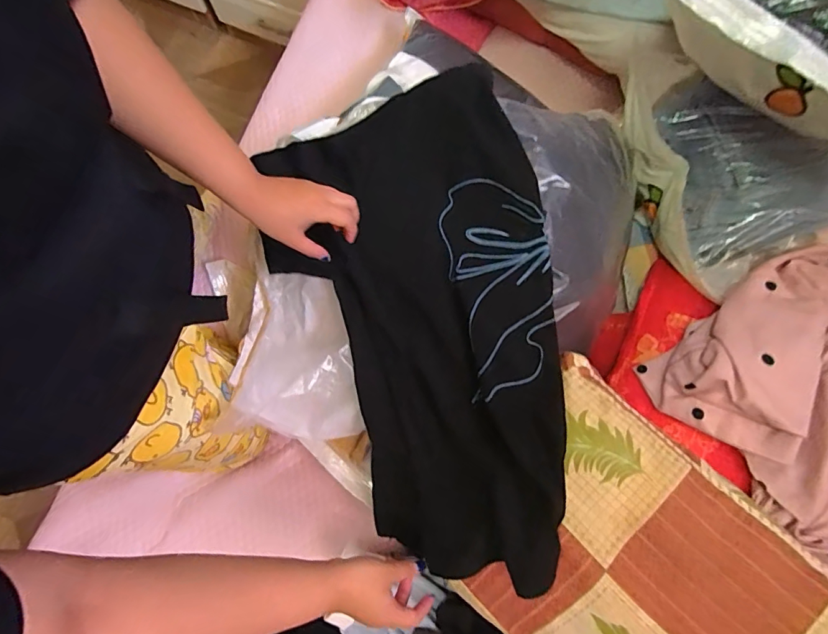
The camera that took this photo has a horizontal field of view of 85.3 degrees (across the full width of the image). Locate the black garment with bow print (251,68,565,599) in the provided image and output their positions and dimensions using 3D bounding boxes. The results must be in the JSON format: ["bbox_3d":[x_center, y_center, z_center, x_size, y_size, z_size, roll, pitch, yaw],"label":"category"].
[{"bbox_3d":[0.021,0.025,0.552,0.340,0.075,0.584,-21,85,15],"label":"black garment with bow print"}]

